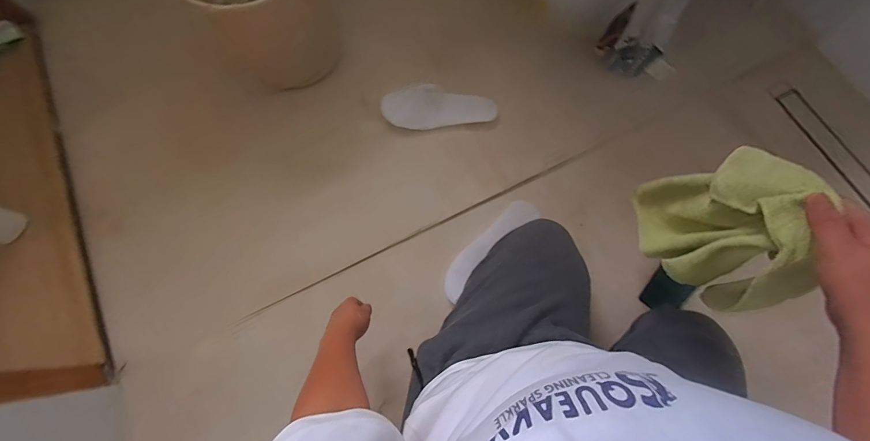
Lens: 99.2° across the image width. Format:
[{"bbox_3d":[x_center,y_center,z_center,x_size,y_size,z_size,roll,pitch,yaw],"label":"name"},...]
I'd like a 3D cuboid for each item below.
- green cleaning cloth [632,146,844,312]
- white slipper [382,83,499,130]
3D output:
[{"bbox_3d":[0.356,0.011,0.488,0.068,0.285,0.191,18,75,6],"label":"green cleaning cloth"},{"bbox_3d":[0.010,-0.252,0.829,0.253,0.051,0.089,-2,74,1],"label":"white slipper"}]

